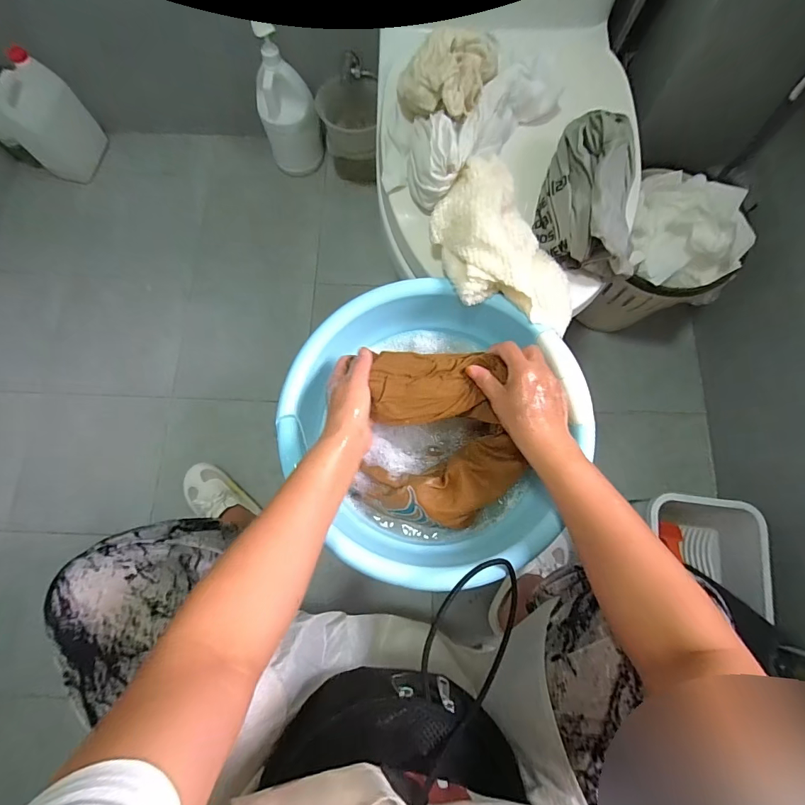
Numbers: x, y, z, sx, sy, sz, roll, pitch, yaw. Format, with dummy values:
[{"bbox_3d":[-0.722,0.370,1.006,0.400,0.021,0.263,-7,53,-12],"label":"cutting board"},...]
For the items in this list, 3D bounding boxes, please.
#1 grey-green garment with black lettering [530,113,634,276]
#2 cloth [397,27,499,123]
[{"bbox_3d":[0.217,-0.246,0.478,0.098,0.076,0.184,-1,78,1],"label":"grey-green garment with black lettering"},{"bbox_3d":[0.052,-0.393,0.486,0.092,0.060,0.106,37,81,8],"label":"cloth"}]

